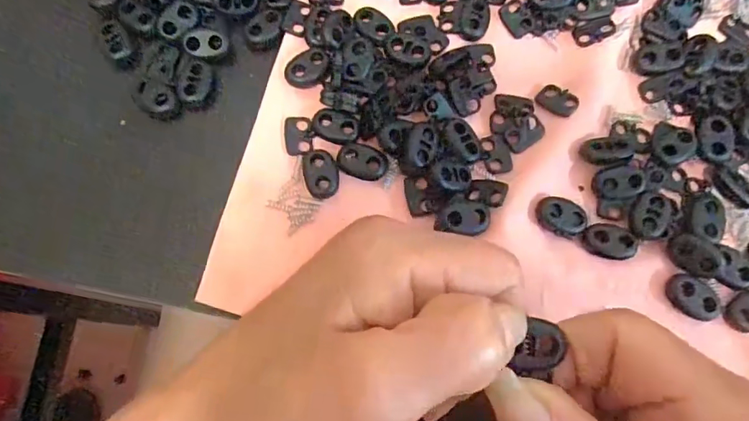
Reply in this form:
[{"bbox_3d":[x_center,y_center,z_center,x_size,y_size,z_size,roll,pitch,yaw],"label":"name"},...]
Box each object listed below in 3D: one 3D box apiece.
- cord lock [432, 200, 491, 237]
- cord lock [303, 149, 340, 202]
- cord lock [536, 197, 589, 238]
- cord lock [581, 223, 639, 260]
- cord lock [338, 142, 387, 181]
[{"bbox_3d":[0.037,0.003,0.203,0.023,0.005,0.015,6,75,0],"label":"cord lock"},{"bbox_3d":[-0.023,-0.017,0.211,0.015,0.004,0.022,-14,76,-5],"label":"cord lock"},{"bbox_3d":[0.080,0.002,0.207,0.021,0.004,0.015,23,75,5],"label":"cord lock"},{"bbox_3d":[0.100,0.013,0.205,0.023,0.004,0.014,10,75,1],"label":"cord lock"},{"bbox_3d":[-0.005,-0.022,0.213,0.022,0.004,0.014,18,75,3],"label":"cord lock"}]

